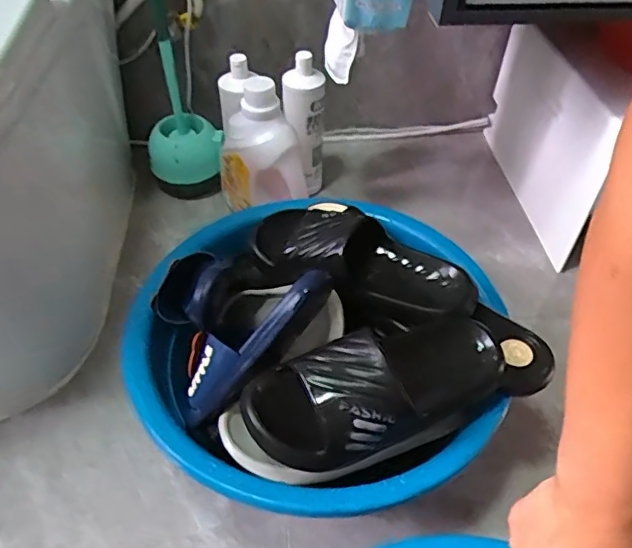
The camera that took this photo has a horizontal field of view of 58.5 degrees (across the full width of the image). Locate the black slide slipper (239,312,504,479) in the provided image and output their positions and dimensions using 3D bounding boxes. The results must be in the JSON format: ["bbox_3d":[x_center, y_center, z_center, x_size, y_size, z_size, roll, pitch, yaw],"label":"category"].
[{"bbox_3d":[0.064,0.101,0.549,0.265,0.072,0.103,-18,50,-19],"label":"black slide slipper"}]

